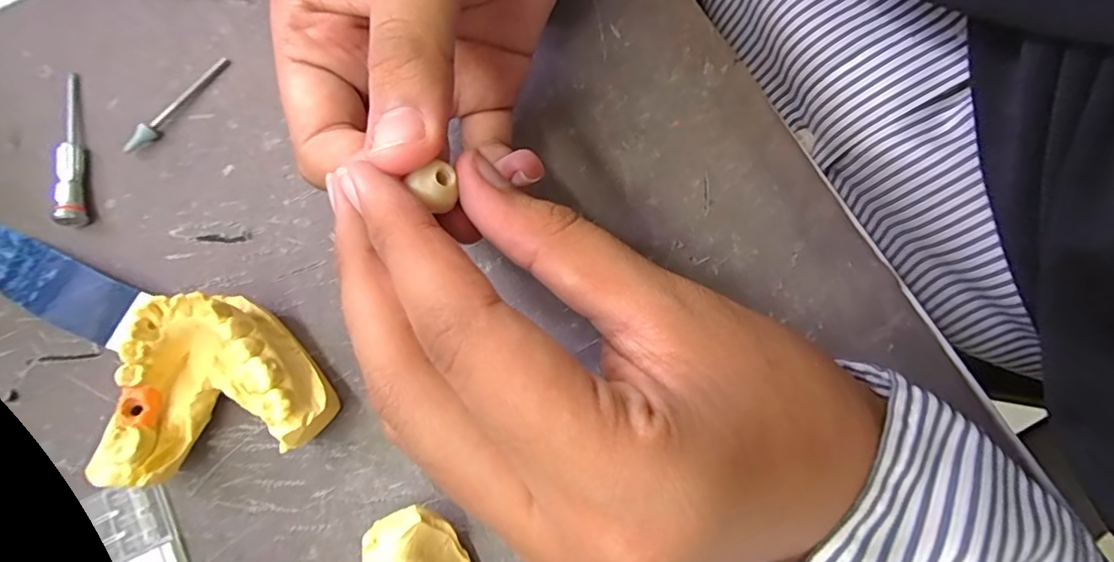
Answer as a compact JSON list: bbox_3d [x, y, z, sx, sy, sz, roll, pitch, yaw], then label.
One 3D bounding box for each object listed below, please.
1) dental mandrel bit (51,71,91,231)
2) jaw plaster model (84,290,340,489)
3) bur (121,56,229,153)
[{"bbox_3d":[-0.176,-0.049,0.186,0.007,0.009,0.060,-11,80,-3],"label":"dental mandrel bit"},{"bbox_3d":[-0.106,0.031,0.164,0.061,0.029,0.050,-14,80,-3],"label":"jaw plaster model"},{"bbox_3d":[-0.141,-0.066,0.192,0.005,0.006,0.048,36,81,5],"label":"bur"}]

